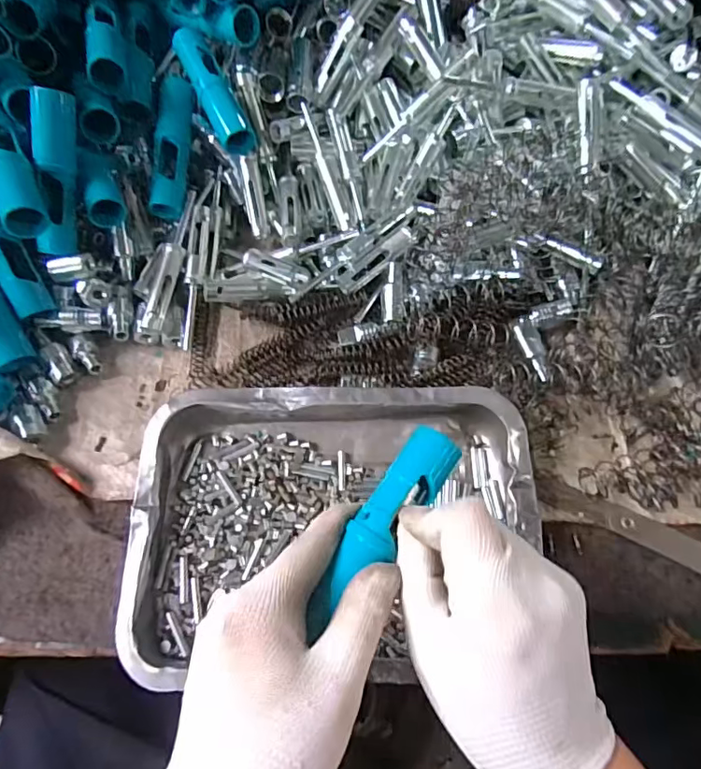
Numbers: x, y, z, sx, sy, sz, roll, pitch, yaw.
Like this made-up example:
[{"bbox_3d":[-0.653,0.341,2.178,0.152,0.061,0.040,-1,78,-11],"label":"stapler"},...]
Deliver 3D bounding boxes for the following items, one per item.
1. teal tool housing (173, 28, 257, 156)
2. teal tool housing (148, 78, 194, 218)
[{"bbox_3d":[-0.122,-0.262,0.467,0.031,0.026,0.117,-26,87,-10],"label":"teal tool housing"},{"bbox_3d":[-0.157,-0.210,0.465,0.026,0.022,0.125,4,84,4],"label":"teal tool housing"}]

